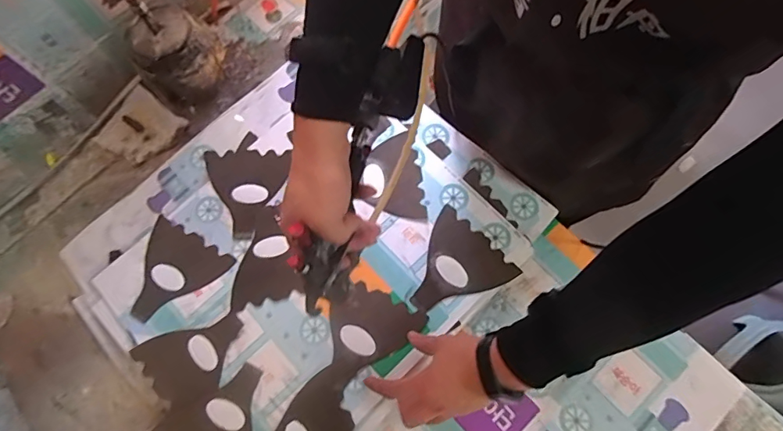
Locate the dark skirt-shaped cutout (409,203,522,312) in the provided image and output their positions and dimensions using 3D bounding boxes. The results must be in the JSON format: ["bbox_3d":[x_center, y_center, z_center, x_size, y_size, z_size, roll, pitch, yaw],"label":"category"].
[{"bbox_3d":[0.079,0.071,0.615,0.130,0.004,0.125,-42,76,-11],"label":"dark skirt-shaped cutout"}]

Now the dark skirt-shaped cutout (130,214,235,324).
[{"bbox_3d":[-0.294,0.079,0.612,0.118,0.004,0.125,30,75,10],"label":"dark skirt-shaped cutout"}]

